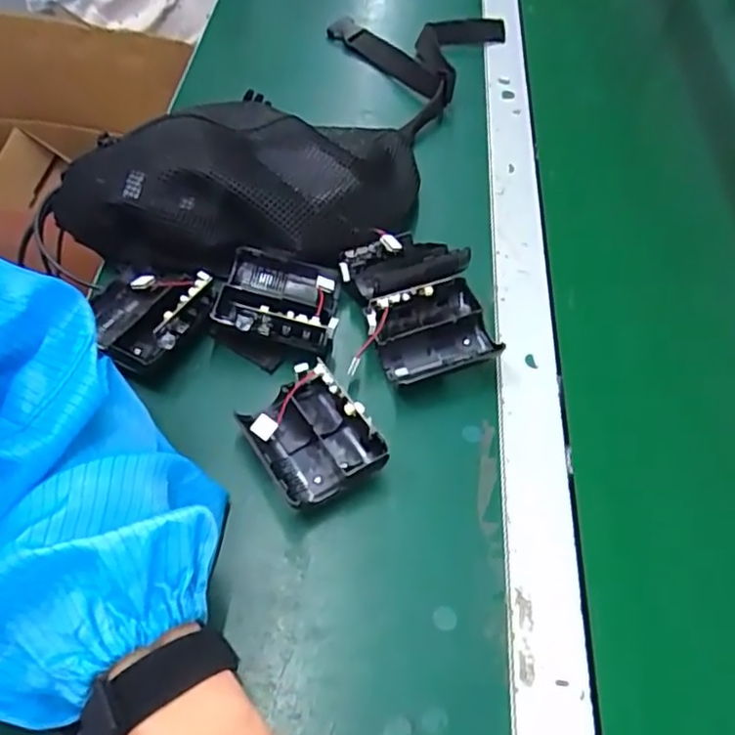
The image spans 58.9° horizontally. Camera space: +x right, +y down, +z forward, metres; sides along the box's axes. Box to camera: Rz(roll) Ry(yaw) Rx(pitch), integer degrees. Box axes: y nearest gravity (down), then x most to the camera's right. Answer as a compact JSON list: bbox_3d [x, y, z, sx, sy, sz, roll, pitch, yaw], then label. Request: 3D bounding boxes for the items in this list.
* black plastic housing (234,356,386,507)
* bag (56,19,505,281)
[{"bbox_3d":[-0.035,0.044,0.398,0.064,0.041,0.082,-33,63,-24],"label":"black plastic housing"},{"bbox_3d":[-0.020,-0.232,0.561,0.209,0.071,0.474,29,58,15],"label":"bag"}]

